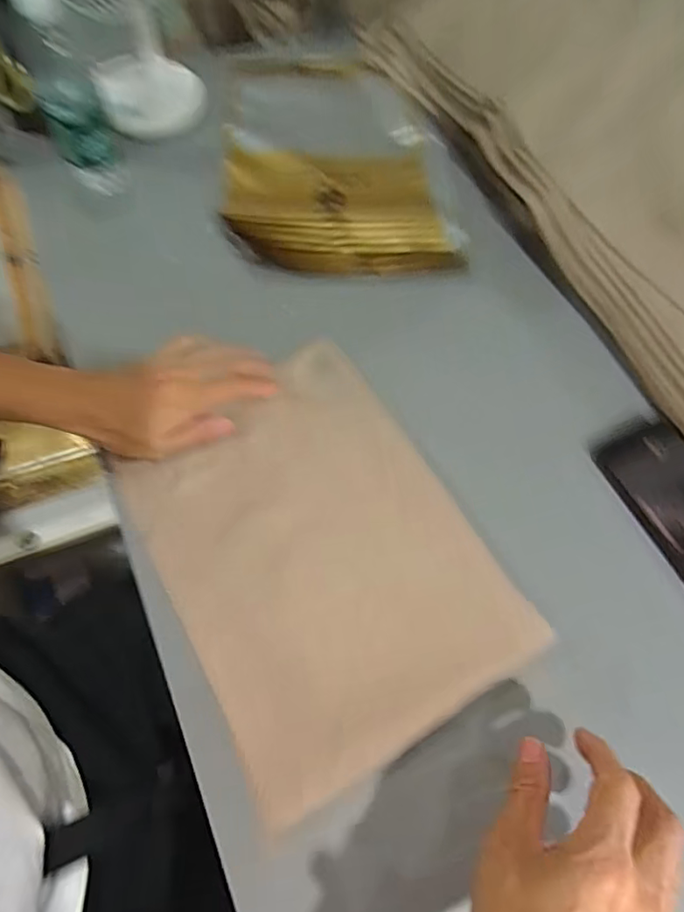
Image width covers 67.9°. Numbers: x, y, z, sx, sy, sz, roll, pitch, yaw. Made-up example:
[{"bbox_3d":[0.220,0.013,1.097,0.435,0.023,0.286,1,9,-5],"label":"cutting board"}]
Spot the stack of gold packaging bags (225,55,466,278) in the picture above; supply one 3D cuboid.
[{"bbox_3d":[-0.007,-0.366,0.628,0.263,0.048,0.394,-2,63,-4],"label":"stack of gold packaging bags"}]

